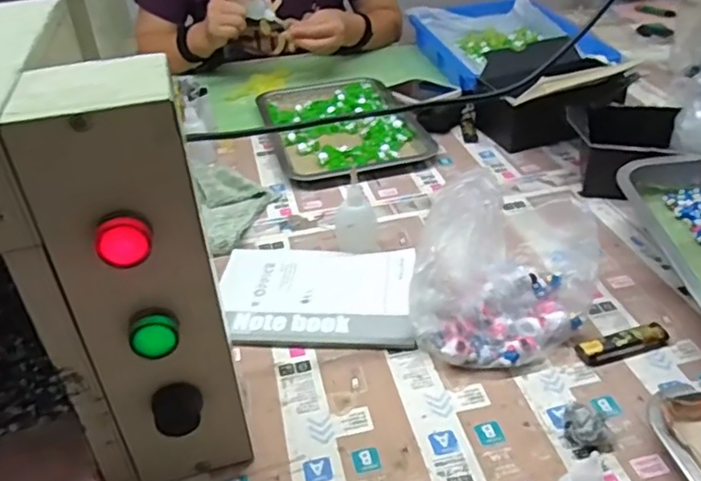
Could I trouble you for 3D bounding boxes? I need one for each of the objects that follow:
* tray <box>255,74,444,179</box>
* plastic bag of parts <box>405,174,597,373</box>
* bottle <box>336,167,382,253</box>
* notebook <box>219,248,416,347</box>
[{"bbox_3d":[-0.021,-0.182,0.933,0.205,0.030,0.299,-12,35,-11],"label":"tray"},{"bbox_3d":[0.135,0.025,0.549,0.149,0.104,0.154,9,36,17],"label":"plastic bag of parts"},{"bbox_3d":[0.007,-0.032,0.657,0.047,0.085,0.027,-3,34,1],"label":"bottle"},{"bbox_3d":[-0.034,0.051,0.613,0.188,0.011,0.140,0,35,5],"label":"notebook"}]

